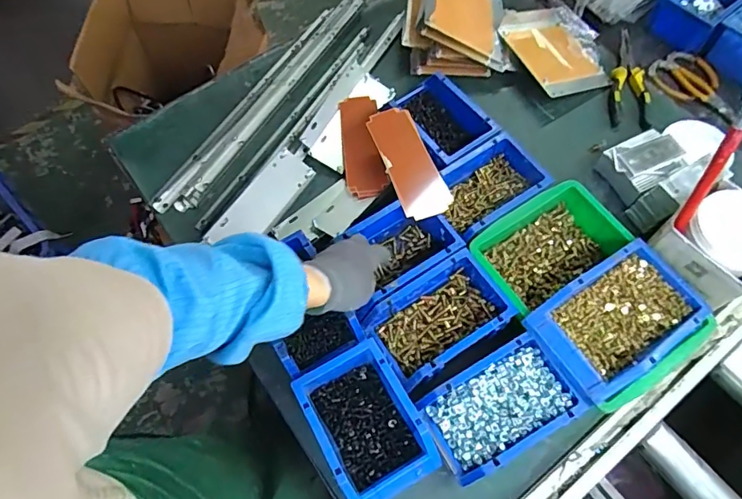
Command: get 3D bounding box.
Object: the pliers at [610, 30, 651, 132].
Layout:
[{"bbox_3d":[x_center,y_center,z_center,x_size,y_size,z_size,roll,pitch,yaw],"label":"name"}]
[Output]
[{"bbox_3d":[0.416,-0.278,0.770,0.055,0.021,0.204,9,65,6],"label":"pliers"}]

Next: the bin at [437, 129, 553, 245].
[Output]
[{"bbox_3d":[0.153,-0.077,0.661,0.144,0.071,0.106,-32,68,-13],"label":"bin"}]

